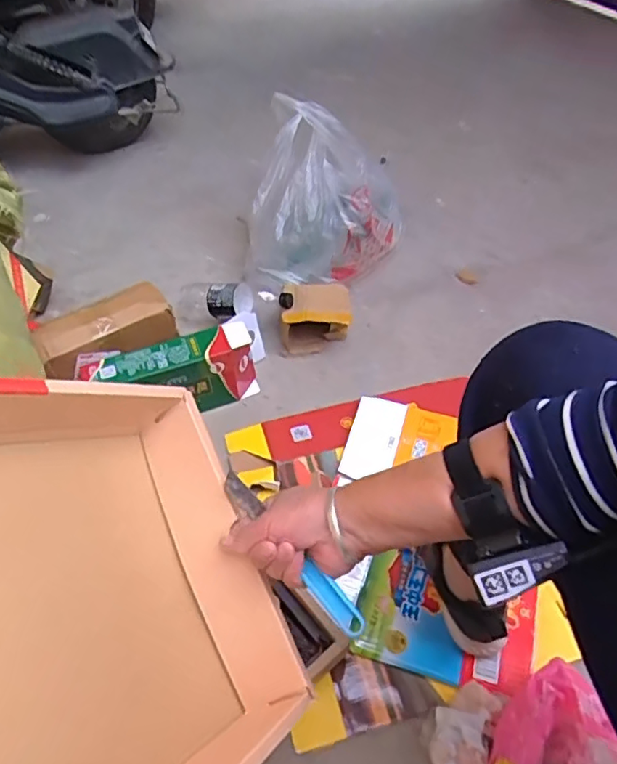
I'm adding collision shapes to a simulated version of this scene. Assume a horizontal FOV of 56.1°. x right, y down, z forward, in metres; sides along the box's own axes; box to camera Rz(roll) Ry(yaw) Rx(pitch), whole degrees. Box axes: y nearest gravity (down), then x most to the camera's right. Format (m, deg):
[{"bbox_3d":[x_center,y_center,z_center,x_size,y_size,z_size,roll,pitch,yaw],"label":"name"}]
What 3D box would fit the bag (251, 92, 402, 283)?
[{"bbox_3d":[0.036,-0.402,1.253,0.316,0.268,0.275,7,48,10],"label":"bag"}]

